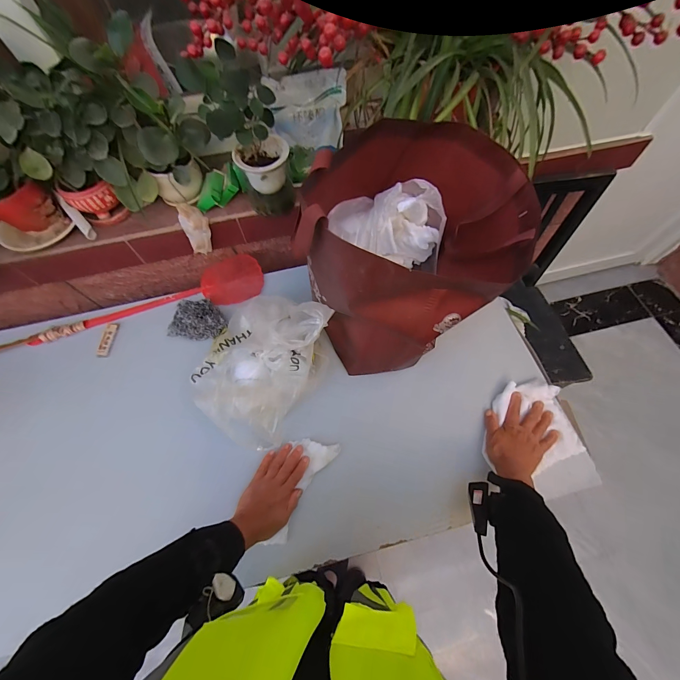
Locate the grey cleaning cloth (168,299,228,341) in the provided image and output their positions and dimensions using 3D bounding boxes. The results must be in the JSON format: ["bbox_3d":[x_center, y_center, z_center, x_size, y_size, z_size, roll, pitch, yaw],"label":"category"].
[{"bbox_3d":[-0.306,-0.051,0.650,0.127,0.042,0.091,6,65,5],"label":"grey cleaning cloth"}]

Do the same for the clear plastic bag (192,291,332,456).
[{"bbox_3d":[-0.153,0.039,0.525,0.214,0.168,0.242,25,67,13],"label":"clear plastic bag"}]

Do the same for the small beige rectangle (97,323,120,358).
[{"bbox_3d":[-0.509,-0.002,0.655,0.023,0.010,0.075,2,64,3],"label":"small beige rectangle"}]

